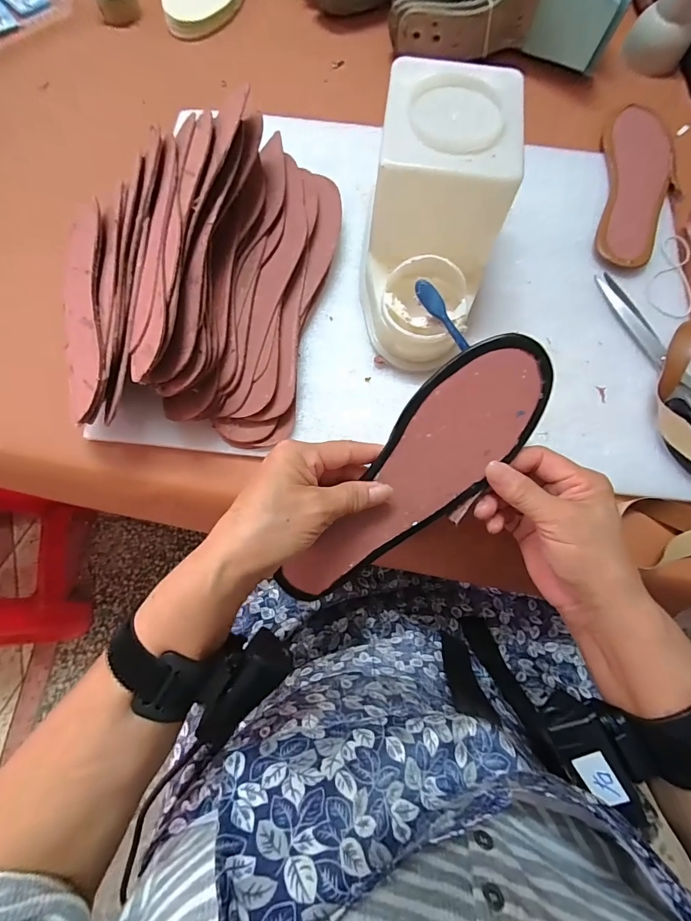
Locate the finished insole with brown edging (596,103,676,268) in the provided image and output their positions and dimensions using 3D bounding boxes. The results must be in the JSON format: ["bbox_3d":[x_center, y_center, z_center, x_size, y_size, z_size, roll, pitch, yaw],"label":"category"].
[{"bbox_3d":[0.293,-0.277,0.396,0.064,0.010,0.205,14,77,4],"label":"finished insole with brown edging"}]

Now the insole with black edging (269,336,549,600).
[{"bbox_3d":[0.040,0.014,0.275,0.072,0.006,0.230,42,104,-7],"label":"insole with black edging"}]

